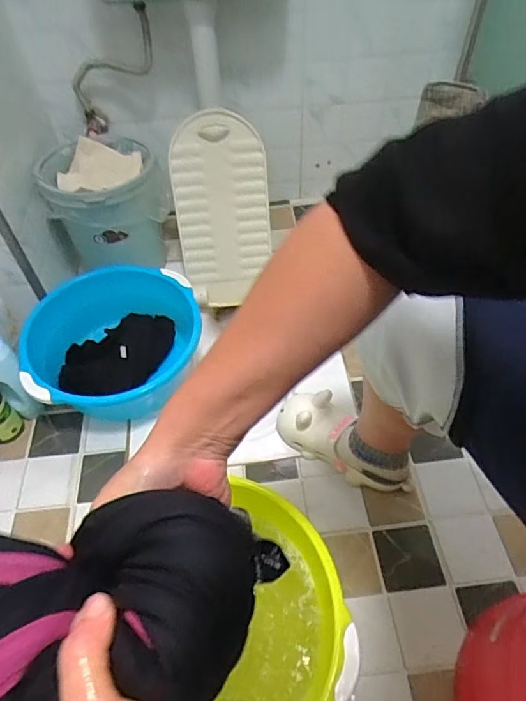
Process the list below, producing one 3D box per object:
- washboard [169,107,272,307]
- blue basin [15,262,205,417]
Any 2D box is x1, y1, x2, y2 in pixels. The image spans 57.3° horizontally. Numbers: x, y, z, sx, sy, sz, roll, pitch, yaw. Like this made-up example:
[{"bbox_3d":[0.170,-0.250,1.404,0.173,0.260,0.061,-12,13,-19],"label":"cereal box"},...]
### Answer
[{"bbox_3d":[-0.093,-0.310,1.104,0.209,0.420,0.029,0,26,2],"label":"washboard"},{"bbox_3d":[-0.299,-0.004,0.950,0.338,0.135,0.304,-2,50,1],"label":"blue basin"}]

